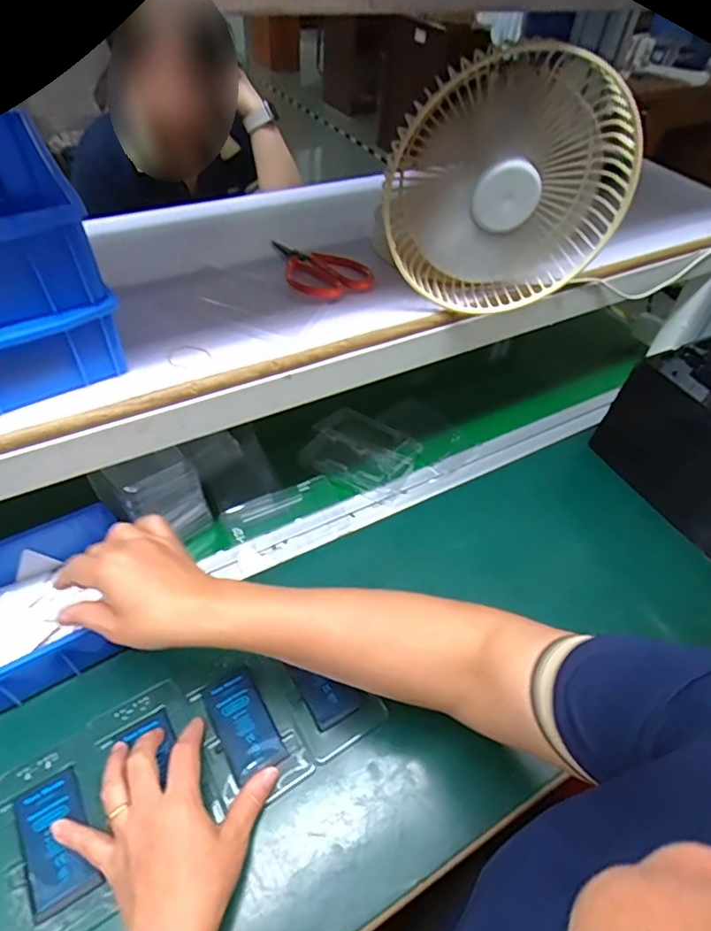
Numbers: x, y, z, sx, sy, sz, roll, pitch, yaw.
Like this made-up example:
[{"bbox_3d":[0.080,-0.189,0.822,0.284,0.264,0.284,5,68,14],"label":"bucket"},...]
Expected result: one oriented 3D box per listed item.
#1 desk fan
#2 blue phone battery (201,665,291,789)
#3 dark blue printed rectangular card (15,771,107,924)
[{"bbox_3d":[0.122,-0.232,0.447,0.200,0.183,0.095,1,47,-3],"label":"desk fan"},{"bbox_3d":[-0.096,0.219,0.450,0.044,0.008,0.082,-25,54,-25],"label":"blue phone battery"},{"bbox_3d":[-0.223,0.278,0.390,0.044,0.006,0.085,-20,54,-21],"label":"dark blue printed rectangular card"}]

